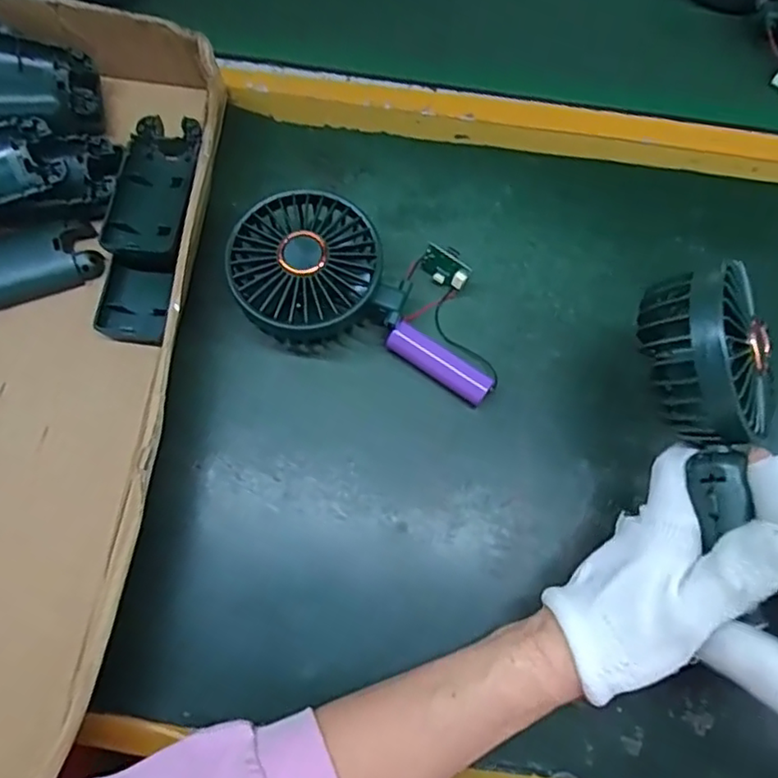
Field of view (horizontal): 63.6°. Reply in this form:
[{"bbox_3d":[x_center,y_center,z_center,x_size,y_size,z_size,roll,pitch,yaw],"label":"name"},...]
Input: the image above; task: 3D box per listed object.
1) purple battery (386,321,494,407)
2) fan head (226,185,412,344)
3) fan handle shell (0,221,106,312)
[{"bbox_3d":[0.030,-0.013,0.371,0.064,0.022,0.019,34,72,9],"label":"purple battery"},{"bbox_3d":[-0.047,-0.068,0.366,0.086,0.043,0.087,1,70,-2],"label":"fan head"},{"bbox_3d":[-0.223,-0.070,0.382,0.091,0.021,0.041,-21,72,-10],"label":"fan handle shell"}]

